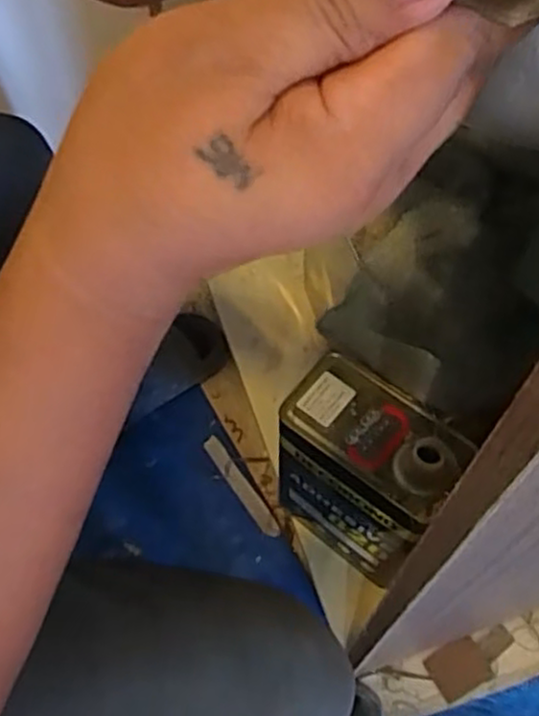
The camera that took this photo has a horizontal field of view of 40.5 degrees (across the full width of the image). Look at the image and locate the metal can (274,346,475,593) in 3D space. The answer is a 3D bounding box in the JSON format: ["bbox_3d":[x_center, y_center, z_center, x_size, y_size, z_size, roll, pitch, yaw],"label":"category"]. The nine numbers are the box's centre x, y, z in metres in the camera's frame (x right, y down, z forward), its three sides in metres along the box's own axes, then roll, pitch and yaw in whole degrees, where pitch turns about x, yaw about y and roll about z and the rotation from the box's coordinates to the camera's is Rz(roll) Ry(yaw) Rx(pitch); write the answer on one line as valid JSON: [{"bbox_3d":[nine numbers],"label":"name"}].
[{"bbox_3d":[0.091,0.112,0.717,0.155,0.220,0.095,36,67,19],"label":"metal can"}]

